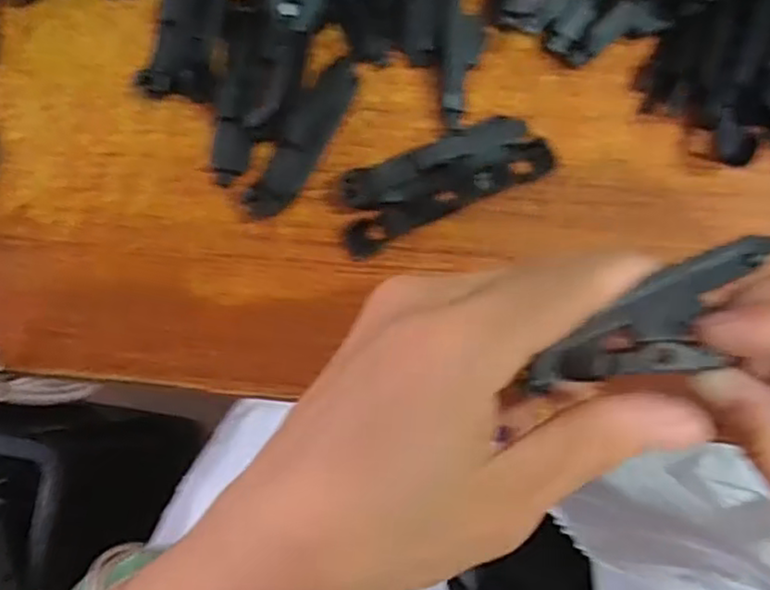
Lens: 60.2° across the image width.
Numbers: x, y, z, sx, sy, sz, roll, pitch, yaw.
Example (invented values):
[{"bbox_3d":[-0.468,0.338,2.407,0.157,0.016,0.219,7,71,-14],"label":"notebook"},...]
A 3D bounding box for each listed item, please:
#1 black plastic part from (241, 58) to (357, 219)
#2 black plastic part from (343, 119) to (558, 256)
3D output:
[{"bbox_3d":[-0.033,-0.064,0.267,0.017,0.018,0.074,24,86,9],"label":"black plastic part"},{"bbox_3d":[0.022,-0.046,0.260,0.084,0.015,0.028,-25,81,3],"label":"black plastic part"}]

